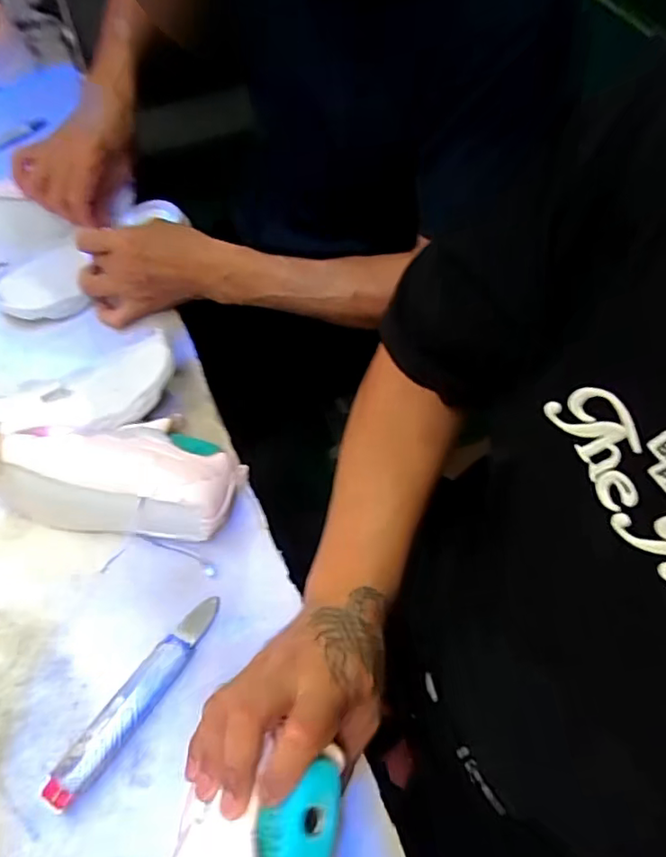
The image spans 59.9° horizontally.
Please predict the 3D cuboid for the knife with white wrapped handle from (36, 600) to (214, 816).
[{"bbox_3d":[-0.139,0.192,0.419,0.027,0.026,0.161,31,62,14],"label":"knife with white wrapped handle"}]

